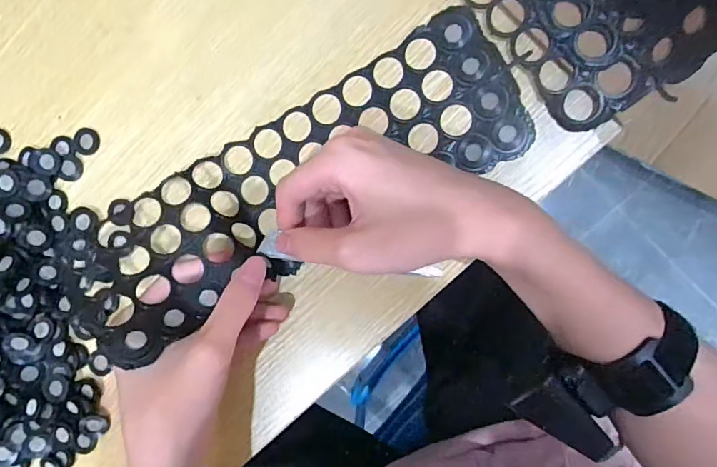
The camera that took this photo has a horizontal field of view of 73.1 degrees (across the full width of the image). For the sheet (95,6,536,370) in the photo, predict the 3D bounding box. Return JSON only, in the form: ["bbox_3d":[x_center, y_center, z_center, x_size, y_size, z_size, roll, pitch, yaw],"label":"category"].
[{"bbox_3d":[-0.032,-0.031,0.295,0.277,0.060,0.101,-31,88,-1],"label":"sheet"}]

